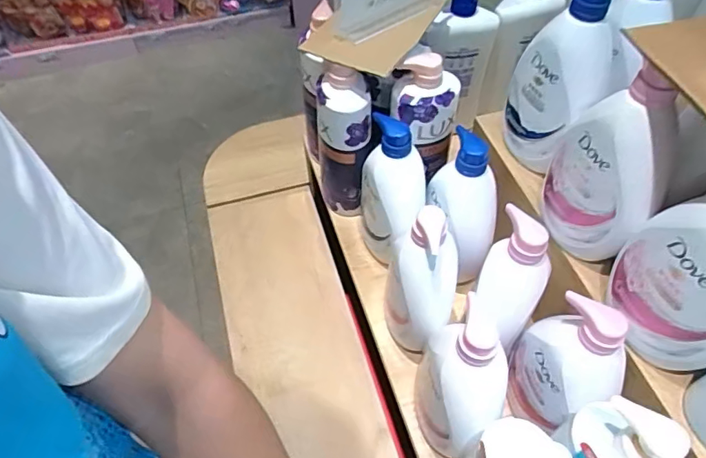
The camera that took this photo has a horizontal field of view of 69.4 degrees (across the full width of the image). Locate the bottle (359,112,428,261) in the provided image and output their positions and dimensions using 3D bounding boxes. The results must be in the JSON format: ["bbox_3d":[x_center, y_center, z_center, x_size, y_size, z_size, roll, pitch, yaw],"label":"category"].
[{"bbox_3d":[0.049,-0.042,0.661,0.080,0.214,0.081,2,54,3],"label":"bottle"}]

